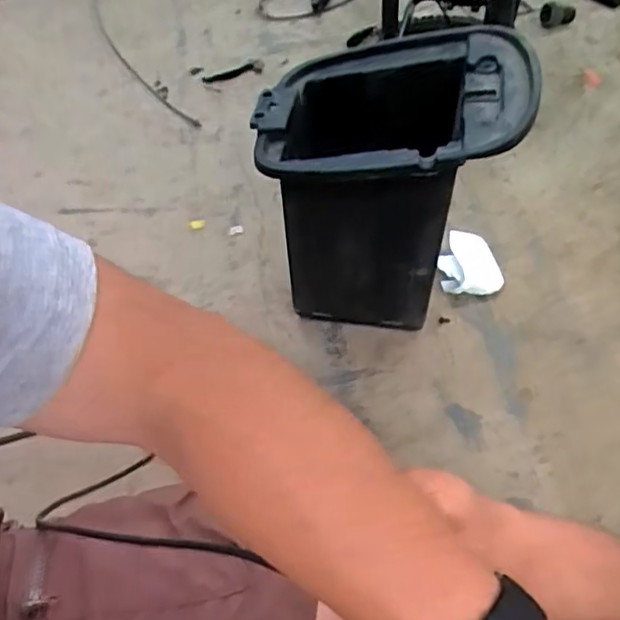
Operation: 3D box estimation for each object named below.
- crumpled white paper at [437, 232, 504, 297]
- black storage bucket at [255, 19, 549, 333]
[{"bbox_3d":[0.239,-0.072,0.950,0.091,0.032,0.112,2,51,7],"label":"crumpled white paper"},{"bbox_3d":[0.099,-0.149,0.806,0.293,0.320,0.244,4,52,9],"label":"black storage bucket"}]

